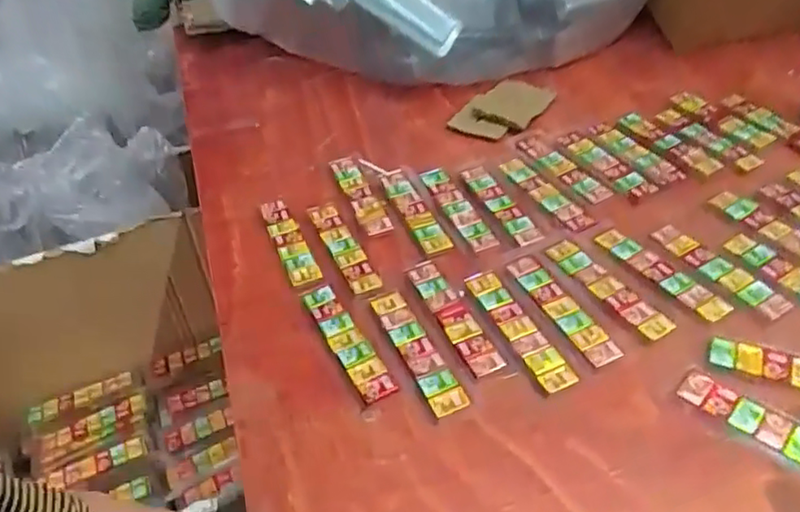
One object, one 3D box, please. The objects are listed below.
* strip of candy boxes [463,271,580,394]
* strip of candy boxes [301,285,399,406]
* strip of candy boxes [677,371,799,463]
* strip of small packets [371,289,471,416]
[{"bbox_3d":[0.088,0.052,0.486,0.026,0.006,0.117,-21,45,-16],"label":"strip of candy boxes"},{"bbox_3d":[-0.040,0.062,0.488,0.026,0.012,0.118,-23,45,-17],"label":"strip of candy boxes"},{"bbox_3d":[0.239,0.110,0.413,0.117,0.004,0.025,28,52,31],"label":"strip of candy boxes"},{"bbox_3d":[0.012,0.068,0.479,0.025,0.005,0.119,-20,44,-14],"label":"strip of small packets"}]

